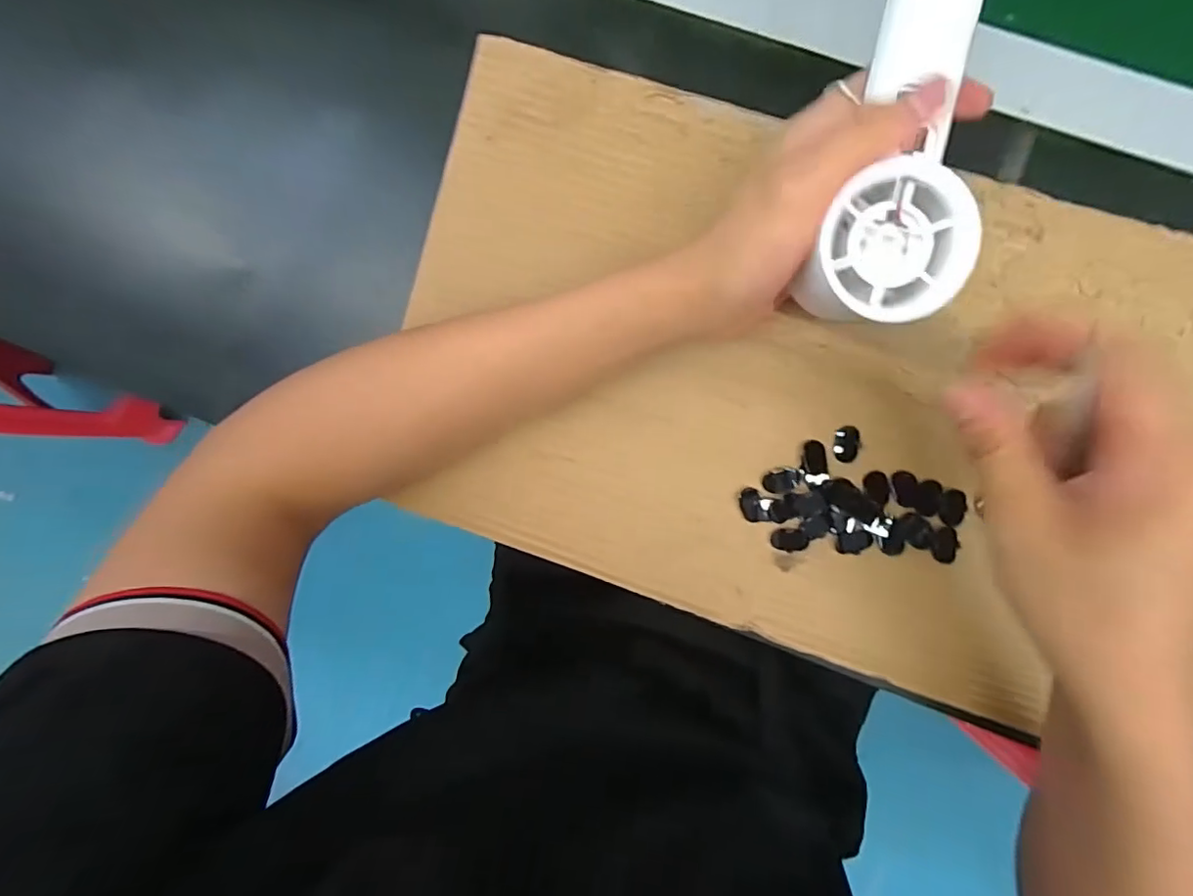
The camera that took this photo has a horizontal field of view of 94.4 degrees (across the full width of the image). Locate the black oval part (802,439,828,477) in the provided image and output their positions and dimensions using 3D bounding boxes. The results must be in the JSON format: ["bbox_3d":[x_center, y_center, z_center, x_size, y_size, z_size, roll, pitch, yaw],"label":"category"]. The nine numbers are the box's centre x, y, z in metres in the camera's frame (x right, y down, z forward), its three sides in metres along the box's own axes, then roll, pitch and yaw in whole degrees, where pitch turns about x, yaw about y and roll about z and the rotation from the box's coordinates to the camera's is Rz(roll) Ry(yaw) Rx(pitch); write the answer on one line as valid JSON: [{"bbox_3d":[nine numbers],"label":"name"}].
[{"bbox_3d":[0.119,0.006,0.300,0.013,0.004,0.019,-10,94,6],"label":"black oval part"}]

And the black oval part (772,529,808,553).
[{"bbox_3d":[0.106,0.051,0.304,0.018,0.006,0.012,2,95,5],"label":"black oval part"}]

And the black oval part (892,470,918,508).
[{"bbox_3d":[0.168,0.022,0.298,0.012,0.004,0.021,-17,93,6],"label":"black oval part"}]

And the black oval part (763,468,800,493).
[{"bbox_3d":[0.102,0.018,0.304,0.020,0.004,0.012,-22,92,6],"label":"black oval part"}]

